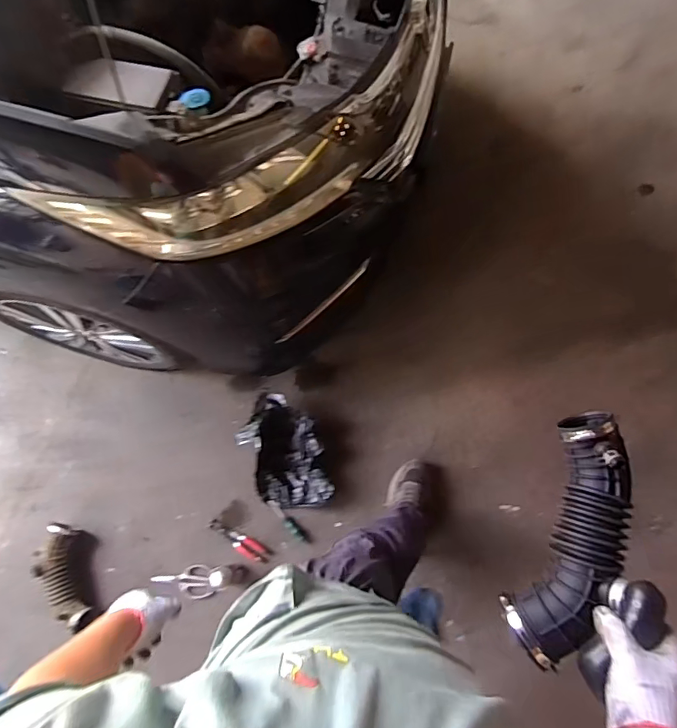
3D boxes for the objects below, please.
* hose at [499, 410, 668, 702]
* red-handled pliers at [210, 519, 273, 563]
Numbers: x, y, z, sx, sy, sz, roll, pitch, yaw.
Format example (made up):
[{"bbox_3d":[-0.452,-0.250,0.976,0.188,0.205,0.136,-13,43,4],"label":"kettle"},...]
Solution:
[{"bbox_3d":[0.328,0.228,0.610,0.151,0.092,0.324,13,82,5],"label":"hose"},{"bbox_3d":[-0.324,0.579,1.554,0.225,0.018,0.056,27,76,9],"label":"red-handled pliers"}]

